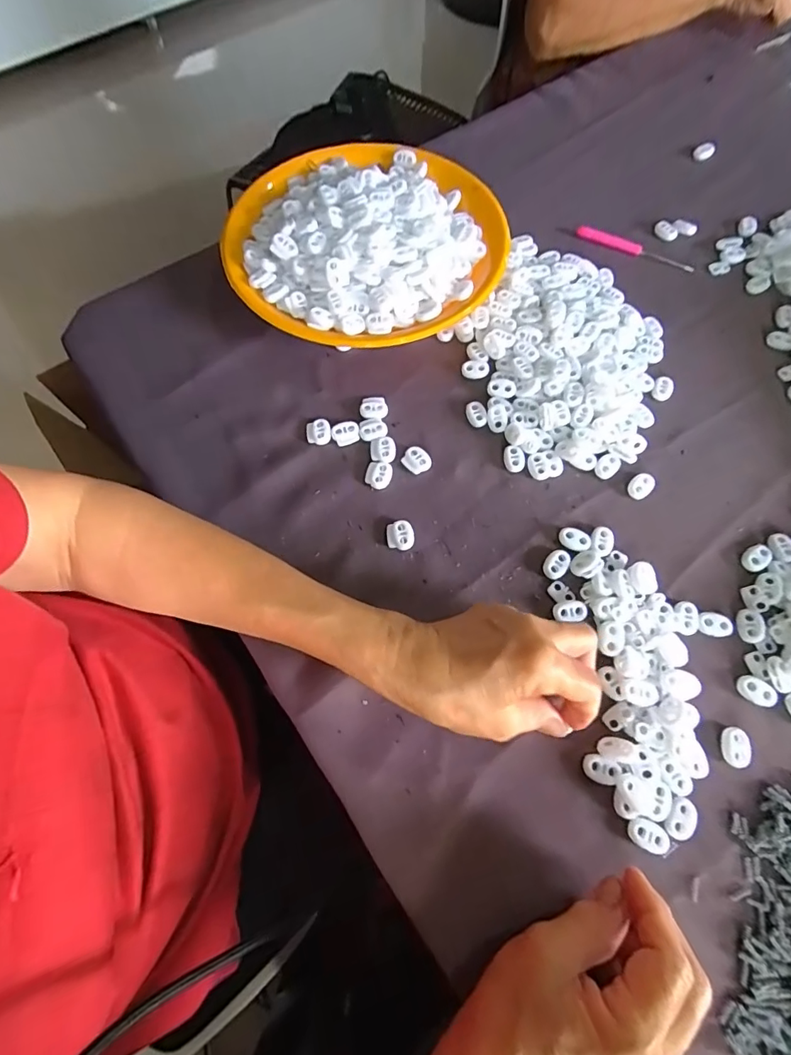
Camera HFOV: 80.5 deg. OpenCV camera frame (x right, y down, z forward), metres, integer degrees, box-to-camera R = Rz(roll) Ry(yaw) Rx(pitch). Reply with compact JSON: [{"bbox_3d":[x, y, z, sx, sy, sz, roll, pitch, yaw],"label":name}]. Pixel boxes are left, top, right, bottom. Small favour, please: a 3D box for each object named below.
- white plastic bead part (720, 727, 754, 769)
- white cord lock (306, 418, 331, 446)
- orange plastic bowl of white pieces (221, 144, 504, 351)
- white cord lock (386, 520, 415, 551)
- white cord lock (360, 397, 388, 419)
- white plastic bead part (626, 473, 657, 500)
[{"bbox_3d":[0.210,0.135,0.287,0.018,0.005,0.022,8,68,3],"label":"white plastic bead part"},{"bbox_3d":[-0.061,-0.076,0.371,0.019,0.005,0.021,-3,68,-1],"label":"white cord lock"},{"bbox_3d":[-0.025,-0.250,0.409,0.231,0.061,0.233,0,67,0],"label":"orange plastic bowl of white pieces"},{"bbox_3d":[0.004,0.006,0.338,0.020,0.006,0.021,-13,68,-5],"label":"white cord lock"},{"bbox_3d":[-0.017,-0.097,0.377,0.022,0.004,0.019,-2,68,-1],"label":"white cord lock"},{"bbox_3d":[0.185,-0.032,0.350,0.022,0.004,0.016,-39,73,-14],"label":"white plastic bead part"}]

